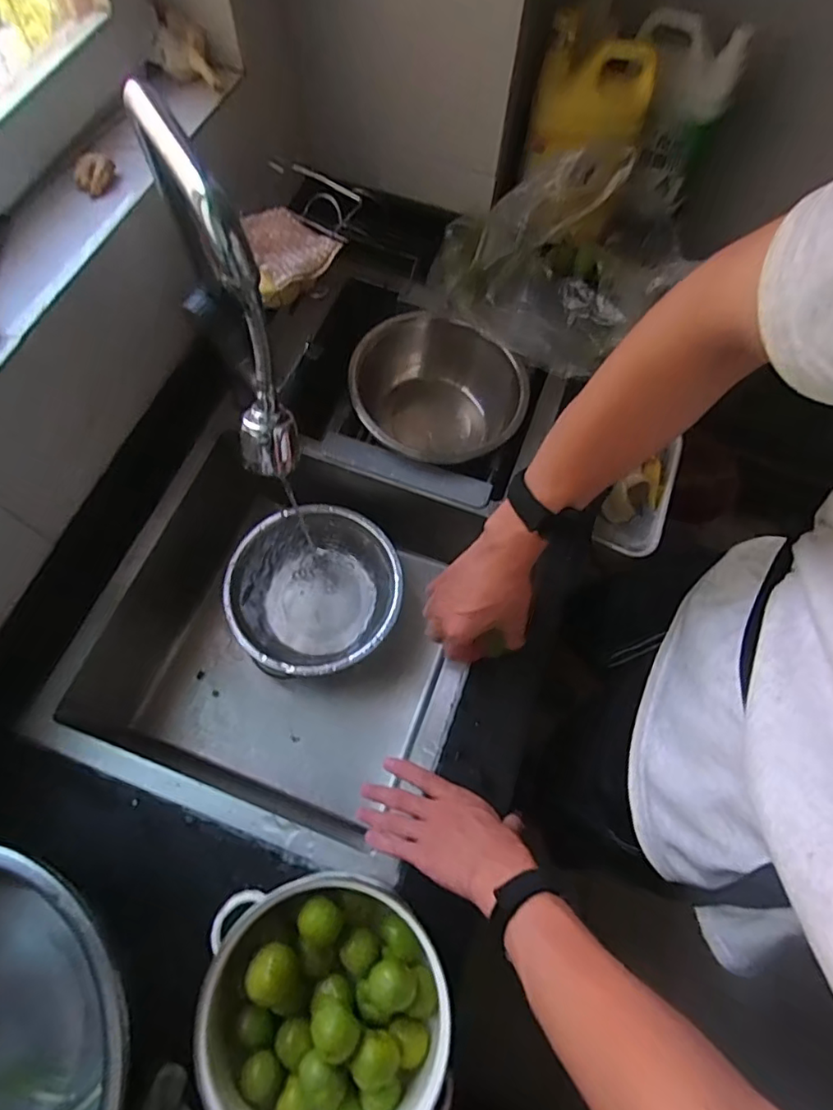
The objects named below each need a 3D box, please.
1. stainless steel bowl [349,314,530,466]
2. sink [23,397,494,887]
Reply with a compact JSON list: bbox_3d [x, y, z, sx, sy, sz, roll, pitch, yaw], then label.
[{"bbox_3d":[0.025,-0.210,0.788,0.214,0.134,0.224,1,68,-2],"label":"stainless steel bowl"},{"bbox_3d":[-0.150,0.113,0.746,0.364,0.222,0.421,18,68,5],"label":"sink"}]

